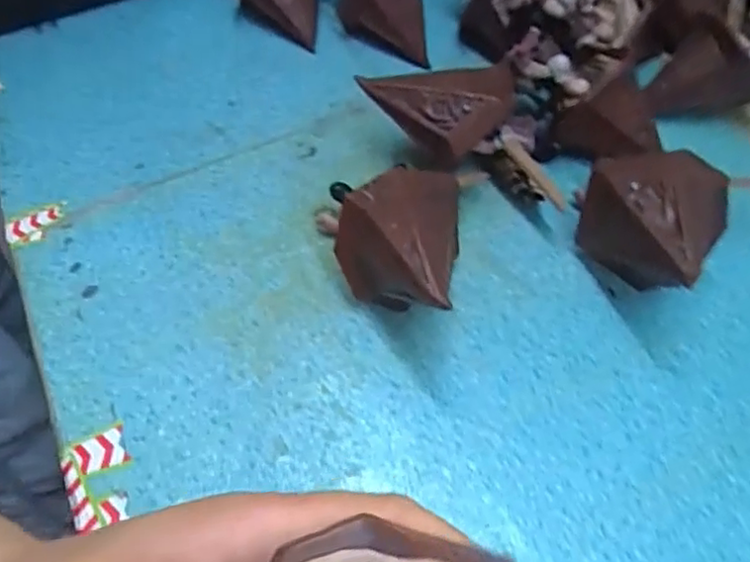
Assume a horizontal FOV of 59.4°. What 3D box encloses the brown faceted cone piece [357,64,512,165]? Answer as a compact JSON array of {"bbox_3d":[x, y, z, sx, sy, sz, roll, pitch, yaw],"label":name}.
[{"bbox_3d":[0.029,-0.087,0.329,0.073,0.034,0.036,7,54,6],"label":"brown faceted cone piece"}]

